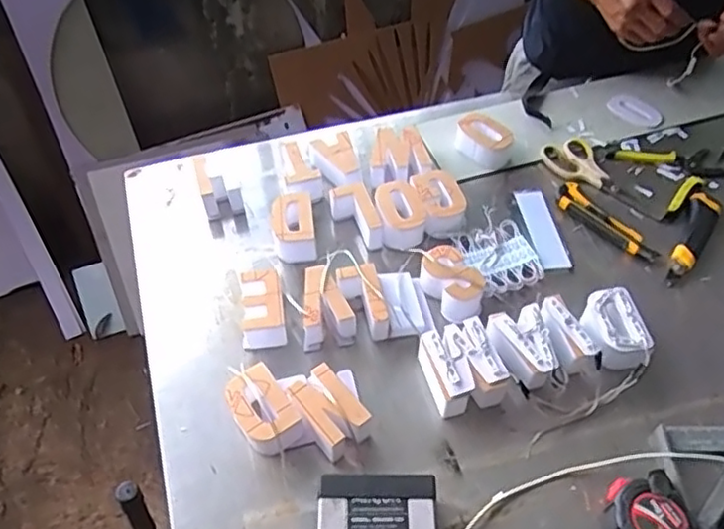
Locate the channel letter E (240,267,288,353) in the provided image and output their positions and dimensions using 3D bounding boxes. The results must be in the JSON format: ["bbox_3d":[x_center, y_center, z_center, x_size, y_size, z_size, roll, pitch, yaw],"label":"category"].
[{"bbox_3d":[-0.119,0.052,0.775,0.048,0.043,0.085,-8,53,-6],"label":"channel letter E"}]

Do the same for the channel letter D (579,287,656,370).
[{"bbox_3d":[0.284,0.078,0.753,0.067,0.043,0.092,-14,54,-10],"label":"channel letter D"}]

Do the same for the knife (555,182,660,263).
[{"bbox_3d":[0.323,-0.057,0.879,0.044,0.015,0.156,-31,59,-21],"label":"knife"}]

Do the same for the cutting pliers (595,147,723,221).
[{"bbox_3d":[0.439,-0.150,0.963,0.176,0.016,0.145,-33,59,-22],"label":"cutting pliers"}]

